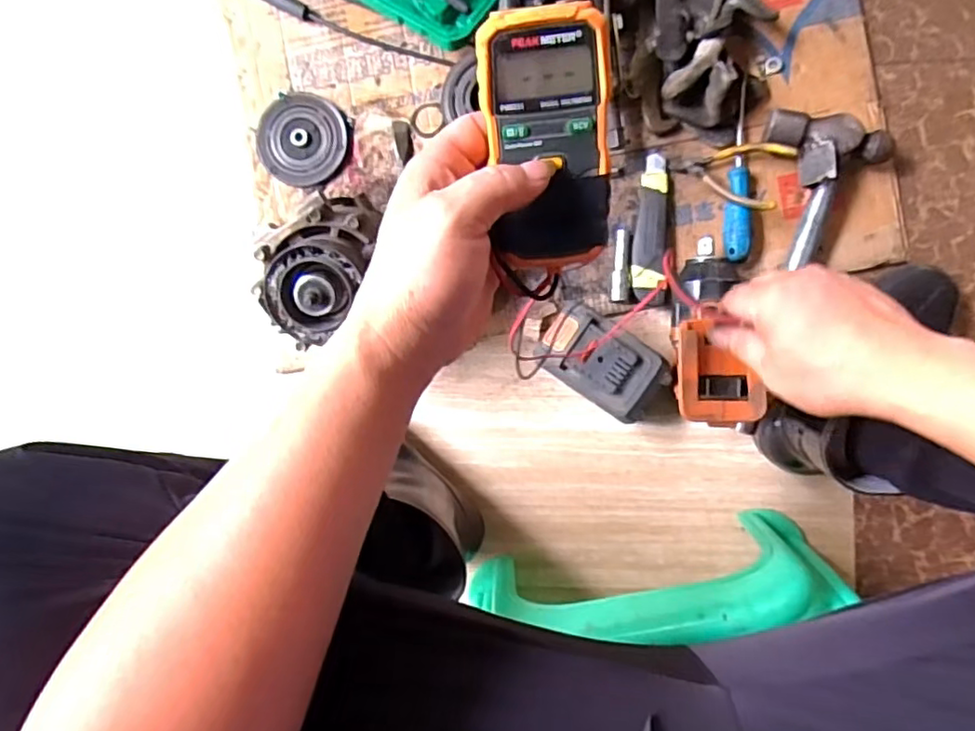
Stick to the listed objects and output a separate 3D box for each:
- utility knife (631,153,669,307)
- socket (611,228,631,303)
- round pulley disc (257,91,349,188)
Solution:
[{"bbox_3d":[0.178,-0.146,0.655,0.035,0.021,0.160,7,90,6],"label":"utility knife"},{"bbox_3d":[0.143,-0.106,0.658,0.019,0.014,0.077,2,89,6],"label":"socket"},{"bbox_3d":[-0.217,-0.263,0.714,0.106,0.018,0.101,0,89,6],"label":"round pulley disc"}]

